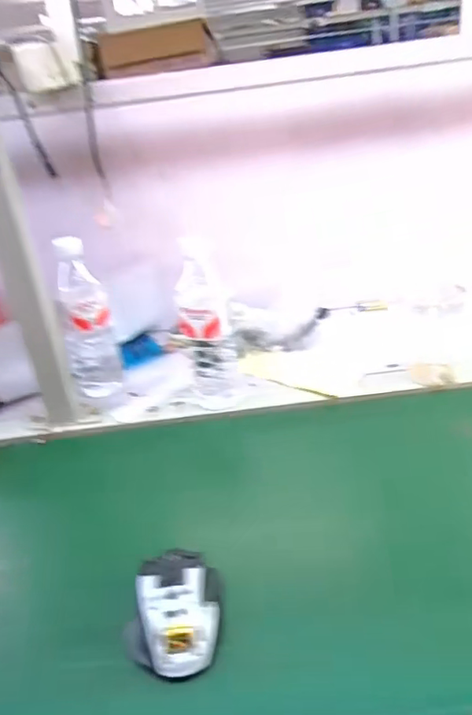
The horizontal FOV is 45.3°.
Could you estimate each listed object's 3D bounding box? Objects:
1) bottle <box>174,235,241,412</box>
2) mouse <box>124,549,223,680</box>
[{"bbox_3d":[-0.034,-0.029,0.726,0.067,0.197,0.061,-7,28,1],"label":"bottle"},{"bbox_3d":[-0.049,0.208,0.473,0.075,0.046,0.108,-6,28,3],"label":"mouse"}]

